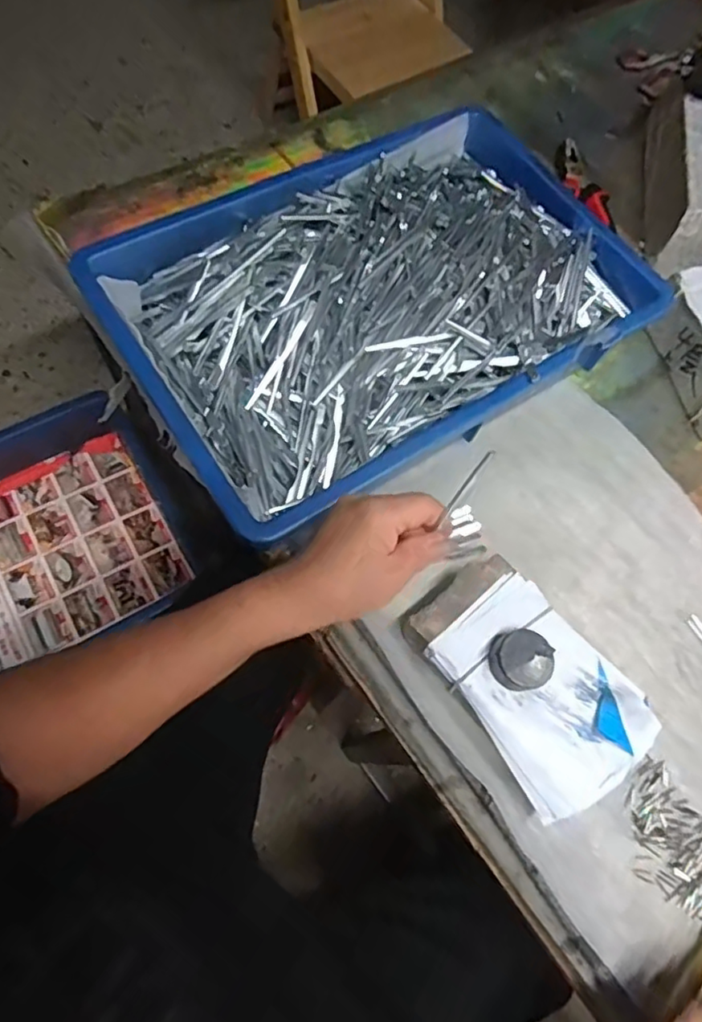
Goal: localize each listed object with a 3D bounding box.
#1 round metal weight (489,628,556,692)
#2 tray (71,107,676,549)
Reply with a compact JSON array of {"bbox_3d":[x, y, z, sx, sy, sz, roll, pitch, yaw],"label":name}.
[{"bbox_3d":[0.116,0.101,0.406,0.039,0.021,0.037,2,68,-6],"label":"round metal weight"},{"bbox_3d":[0.028,-0.182,0.511,0.427,0.068,0.288,-31,75,-17],"label":"tray"}]

